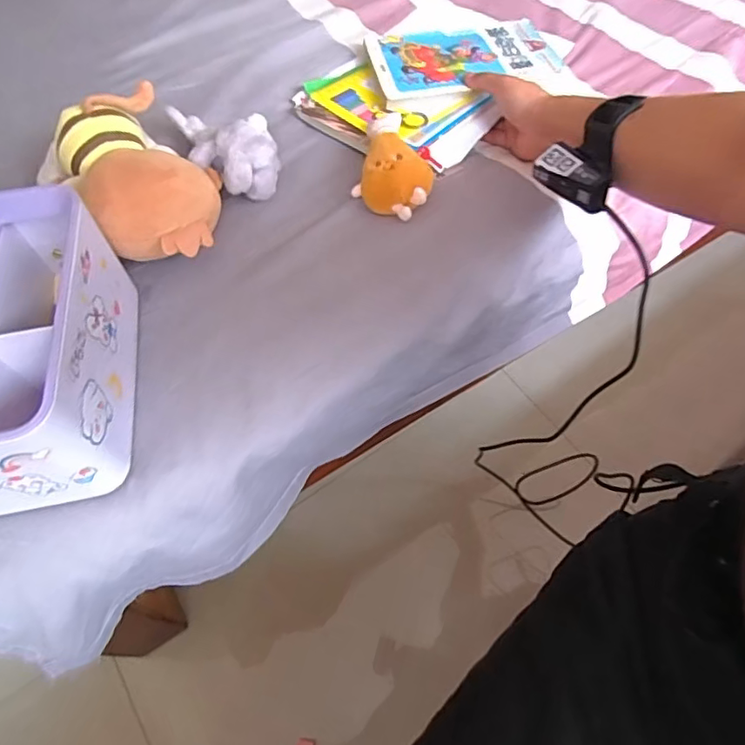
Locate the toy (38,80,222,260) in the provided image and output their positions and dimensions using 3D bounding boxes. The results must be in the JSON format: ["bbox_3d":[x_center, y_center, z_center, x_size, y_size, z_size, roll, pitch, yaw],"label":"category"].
[{"bbox_3d":[-0.215,-0.179,0.500,0.120,0.078,0.170,-39,66,-19],"label":"toy"}]

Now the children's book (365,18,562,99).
[{"bbox_3d":[0.108,-0.385,0.647,0.215,0.015,0.147,-12,61,-5],"label":"children's book"}]

